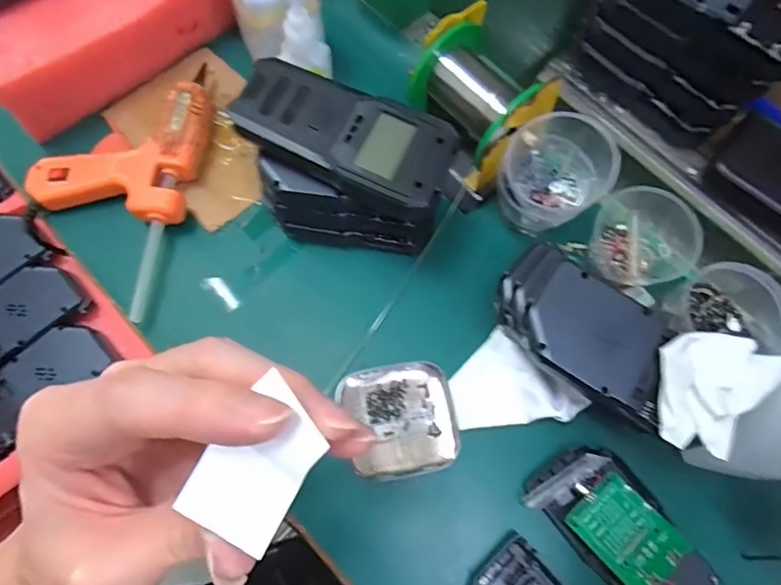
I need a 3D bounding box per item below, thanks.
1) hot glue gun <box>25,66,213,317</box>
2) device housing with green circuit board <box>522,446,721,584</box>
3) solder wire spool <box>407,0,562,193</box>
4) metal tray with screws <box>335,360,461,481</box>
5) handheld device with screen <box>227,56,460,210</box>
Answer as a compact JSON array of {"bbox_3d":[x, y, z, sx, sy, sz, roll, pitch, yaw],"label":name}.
[{"bbox_3d":[-0.194,-0.083,0.366,0.105,0.030,0.183,12,72,2],"label":"hot glue gun"},{"bbox_3d":[0.142,0.145,0.306,0.059,0.029,0.115,-43,78,-14],"label":"device housing with green circuit board"},{"bbox_3d":[0.061,-0.131,0.356,0.067,0.073,0.084,-41,77,-13],"label":"solder wire spool"},{"bbox_3d":[0.007,0.081,0.333,0.069,0.007,0.070,-14,72,-6],"label":"metal tray with screws"},{"bbox_3d":[-0.027,-0.094,0.309,0.128,0.025,0.060,22,72,6],"label":"handheld device with screen"}]

